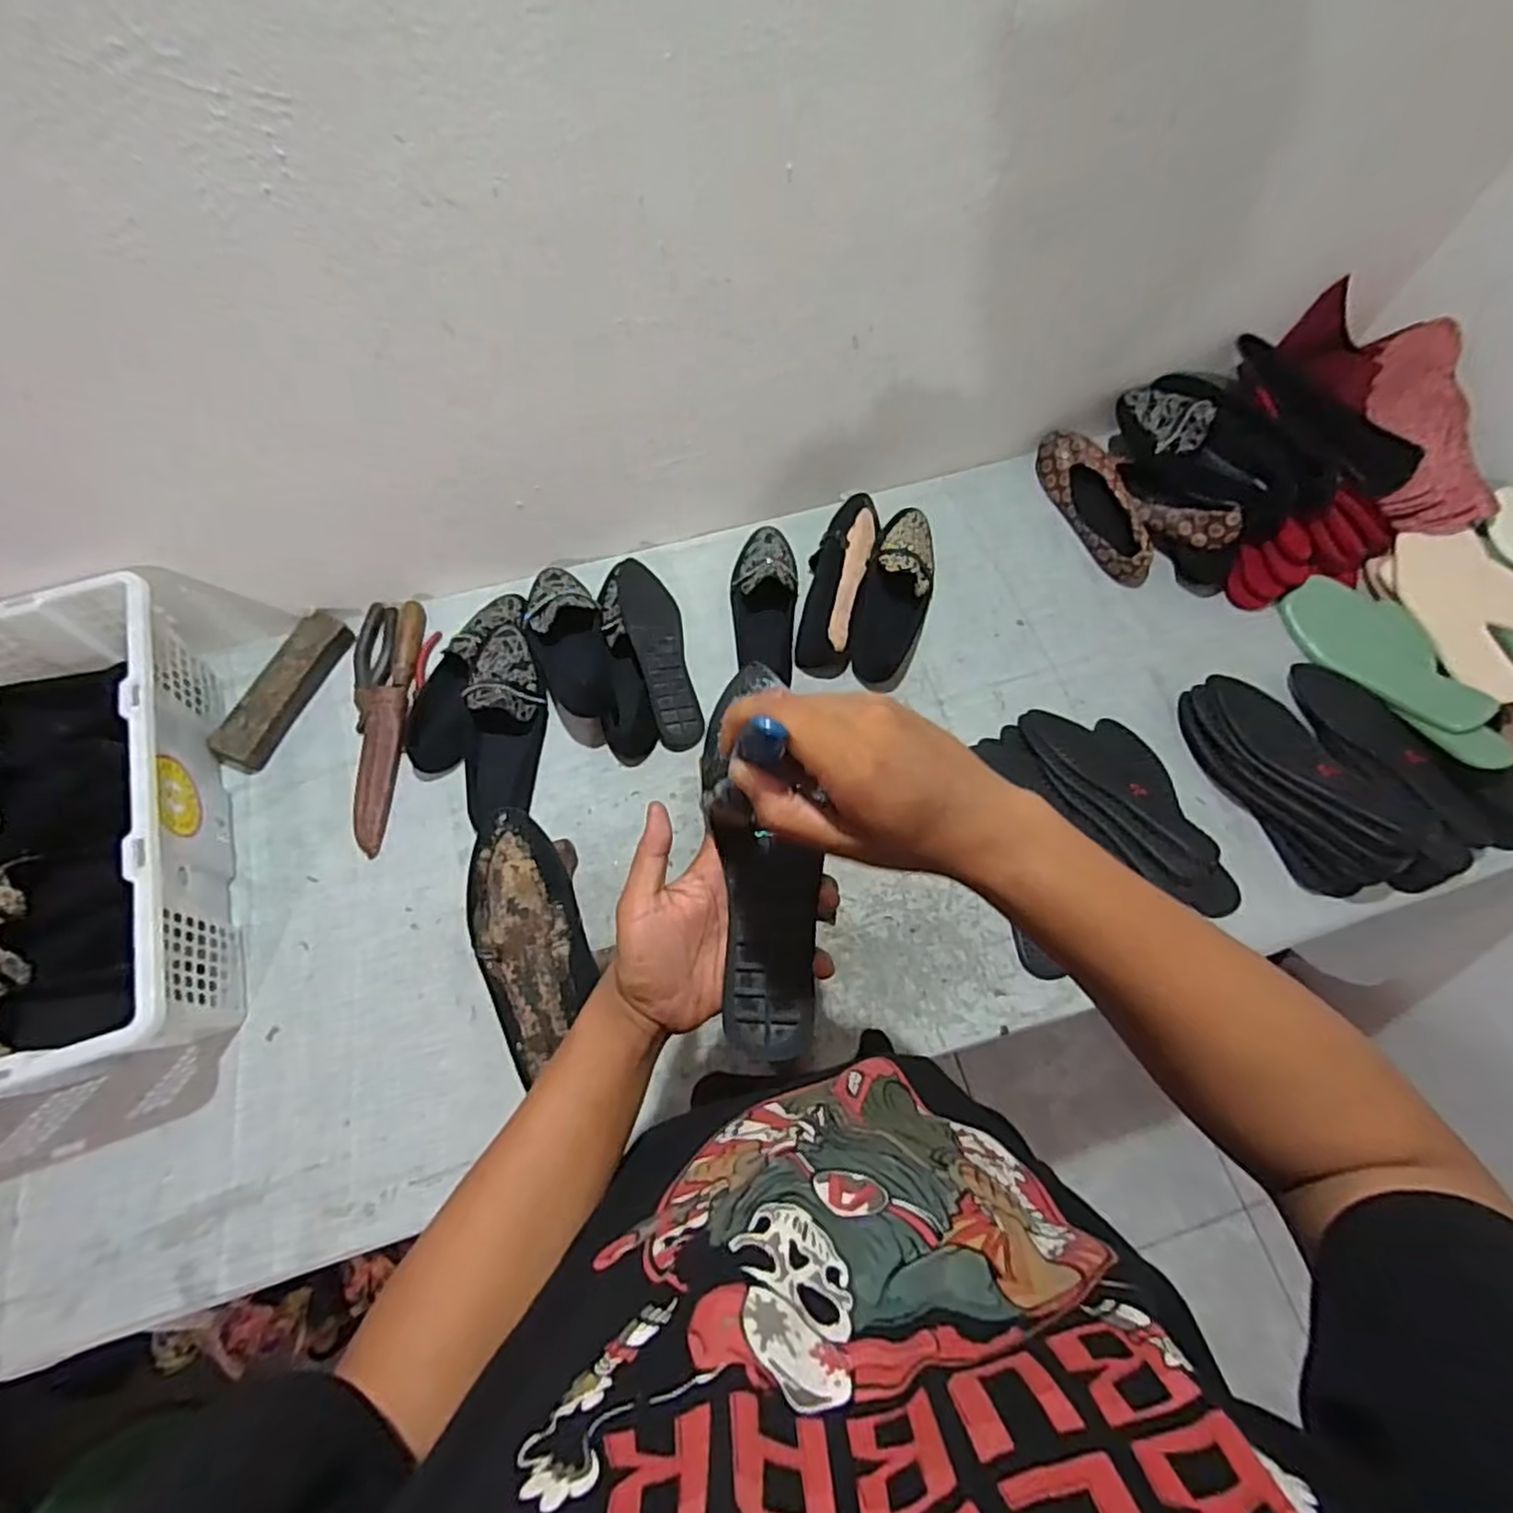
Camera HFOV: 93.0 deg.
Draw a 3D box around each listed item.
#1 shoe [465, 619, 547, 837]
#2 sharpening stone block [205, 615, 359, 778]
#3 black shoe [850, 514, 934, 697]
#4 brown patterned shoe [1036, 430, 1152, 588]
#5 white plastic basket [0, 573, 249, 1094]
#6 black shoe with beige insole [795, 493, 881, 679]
[{"bbox_3d":[-0.284,-0.039,0.800,0.078,0.068,0.229,0,67,1],"label":"shoe"},{"bbox_3d":[-0.551,-0.079,0.834,0.057,0.028,0.199,20,69,9],"label":"sharpening stone block"},{"bbox_3d":[0.170,-0.201,0.872,0.086,0.057,0.239,18,68,8],"label":"black shoe"},{"bbox_3d":[0.437,-0.331,0.931,0.074,0.046,0.242,-18,68,-7],"label":"brown patterned shoe"},{"bbox_3d":[-0.732,0.088,0.691,0.394,0.156,0.492,-15,68,-6],"label":"white plastic basket"},{"bbox_3d":[0.101,-0.225,0.884,0.073,0.051,0.259,13,68,6],"label":"black shoe with beige insole"}]

